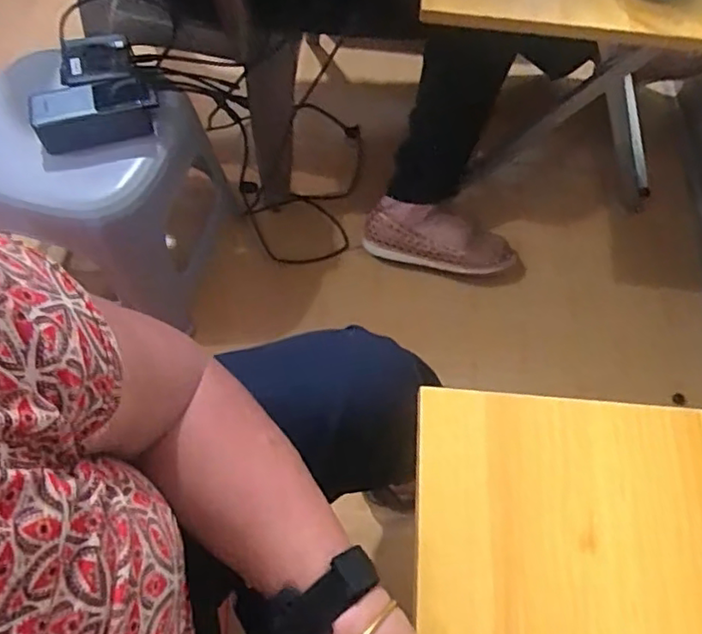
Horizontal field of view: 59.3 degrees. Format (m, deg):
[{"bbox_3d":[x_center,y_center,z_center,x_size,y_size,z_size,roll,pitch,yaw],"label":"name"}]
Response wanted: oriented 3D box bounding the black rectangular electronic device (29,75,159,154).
[{"bbox_3d":[-0.297,-0.239,0.721,0.137,0.043,0.060,-16,66,-10],"label":"black rectangular electronic device"}]

